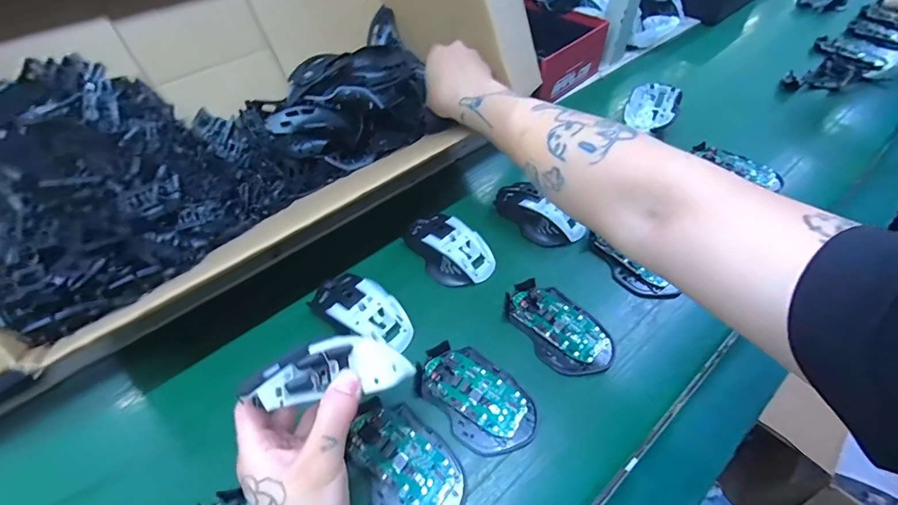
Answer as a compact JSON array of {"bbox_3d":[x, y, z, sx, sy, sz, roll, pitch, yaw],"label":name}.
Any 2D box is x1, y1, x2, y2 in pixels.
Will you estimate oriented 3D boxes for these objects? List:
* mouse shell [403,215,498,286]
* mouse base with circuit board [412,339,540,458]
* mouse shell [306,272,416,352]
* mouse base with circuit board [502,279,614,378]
[{"bbox_3d":[-0.001,-0.005,0.482,0.109,0.032,0.067,30,54,20],"label":"mouse shell"},{"bbox_3d":[0.024,0.131,0.386,0.070,0.015,0.114,-34,59,-28],"label":"mouse base with circuit board"},{"bbox_3d":[-0.091,0.059,0.428,0.111,0.033,0.061,27,53,18],"label":"mouse shell"},{"bbox_3d":[0.113,0.073,0.429,0.069,0.015,0.114,-28,57,-25],"label":"mouse base with circuit board"}]

